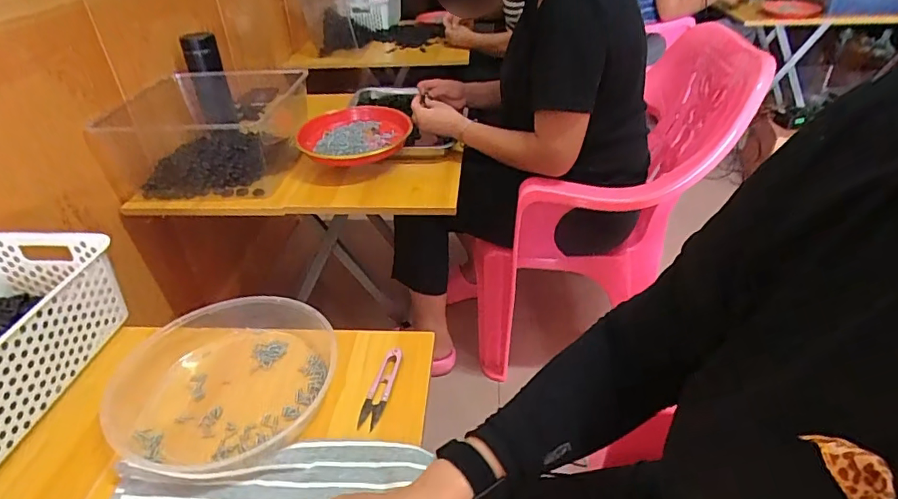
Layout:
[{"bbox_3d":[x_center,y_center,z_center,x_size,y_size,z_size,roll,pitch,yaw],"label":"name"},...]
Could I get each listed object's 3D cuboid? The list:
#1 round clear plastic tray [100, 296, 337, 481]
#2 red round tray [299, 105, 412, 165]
[{"bbox_3d":[-0.238,0.139,0.550,0.202,0.049,0.217,-2,35,1],"label":"round clear plastic tray"},{"bbox_3d":[-0.182,-0.225,0.997,0.213,0.044,0.209,-2,35,1],"label":"red round tray"}]

